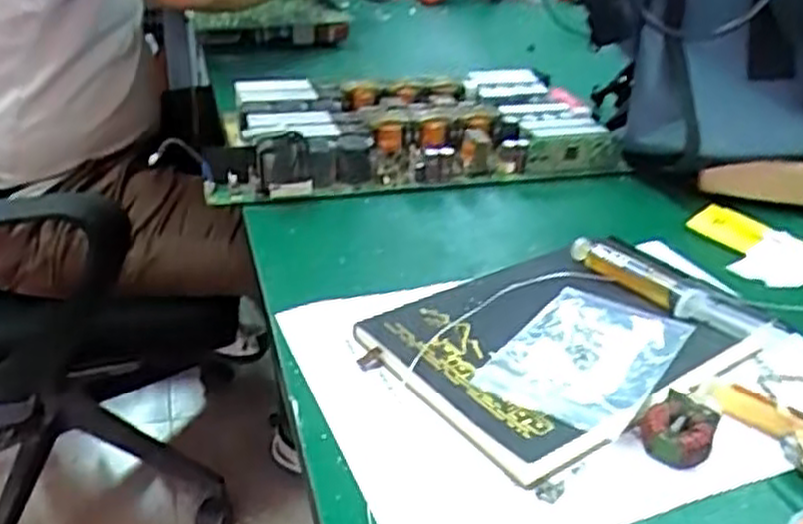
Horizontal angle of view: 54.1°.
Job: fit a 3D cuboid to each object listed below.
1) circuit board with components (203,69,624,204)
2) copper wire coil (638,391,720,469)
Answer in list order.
[{"bbox_3d":[0.020,-0.128,0.725,0.344,0.044,0.217,-4,31,-13],"label":"circuit board with components"},{"bbox_3d":[0.136,0.084,0.387,0.031,0.019,0.032,2,30,-1],"label":"copper wire coil"}]

